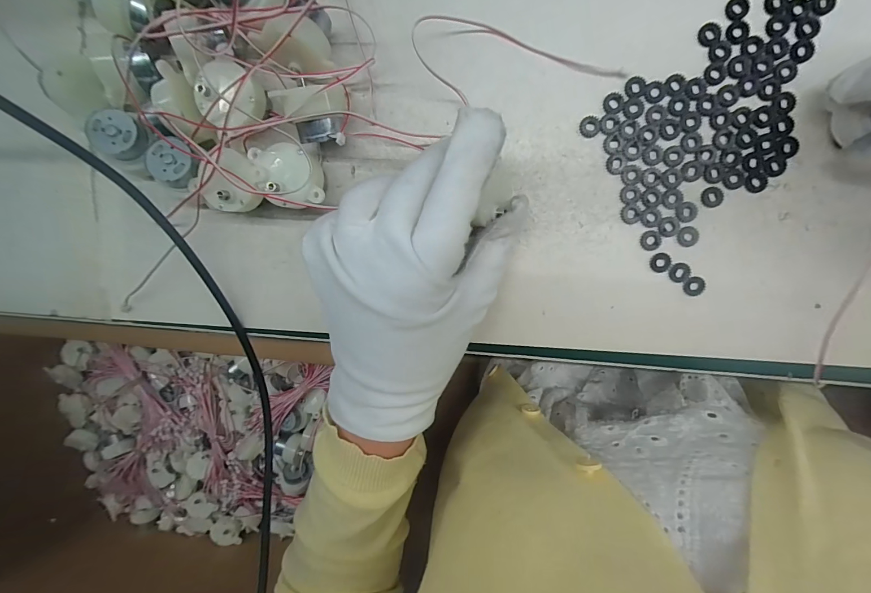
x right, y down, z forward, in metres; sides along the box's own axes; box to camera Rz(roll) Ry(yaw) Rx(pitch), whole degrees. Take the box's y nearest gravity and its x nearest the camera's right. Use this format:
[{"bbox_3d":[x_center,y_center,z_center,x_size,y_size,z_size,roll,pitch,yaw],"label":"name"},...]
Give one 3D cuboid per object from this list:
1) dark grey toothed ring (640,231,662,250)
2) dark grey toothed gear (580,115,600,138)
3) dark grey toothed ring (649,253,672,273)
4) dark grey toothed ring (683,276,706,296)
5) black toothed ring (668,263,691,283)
[{"bbox_3d":[0.116,-0.030,0.202,0.010,0.004,0.011,1,98,6],"label":"dark grey toothed ring"},{"bbox_3d":[0.082,-0.090,0.199,0.010,0.004,0.011,1,98,6],"label":"dark grey toothed gear"},{"bbox_3d":[0.122,-0.018,0.204,0.011,0.004,0.010,1,98,6],"label":"dark grey toothed ring"},{"bbox_3d":[0.141,-0.005,0.203,0.012,0.004,0.010,10,99,5],"label":"dark grey toothed ring"},{"bbox_3d":[0.132,-0.013,0.203,0.011,0.004,0.011,1,98,6],"label":"black toothed ring"}]

